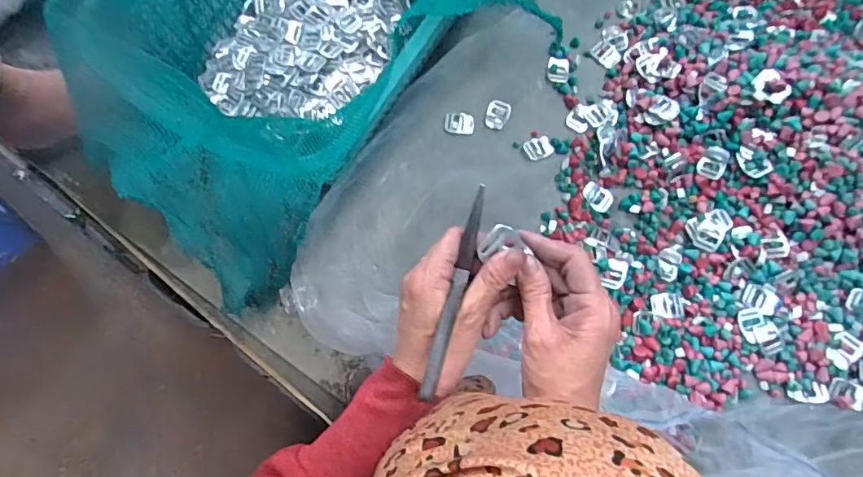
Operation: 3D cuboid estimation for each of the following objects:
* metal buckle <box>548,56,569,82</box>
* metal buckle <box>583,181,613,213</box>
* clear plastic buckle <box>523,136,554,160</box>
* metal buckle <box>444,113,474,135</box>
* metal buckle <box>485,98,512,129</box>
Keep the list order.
[{"bbox_3d":[0.176,-0.234,0.678,0.029,0.004,0.039,6,78,1],"label":"metal buckle"},{"bbox_3d":[0.216,-0.054,0.636,0.040,0.004,0.031,42,81,8],"label":"metal buckle"},{"bbox_3d":[0.142,-0.120,0.651,0.037,0.004,0.030,-24,79,-5],"label":"clear plastic buckle"},{"bbox_3d":[0.038,-0.155,0.658,0.039,0.004,0.029,7,78,2],"label":"metal buckle"},{"bbox_3d":[0.092,-0.172,0.675,0.031,0.004,0.041,12,78,3],"label":"metal buckle"}]

